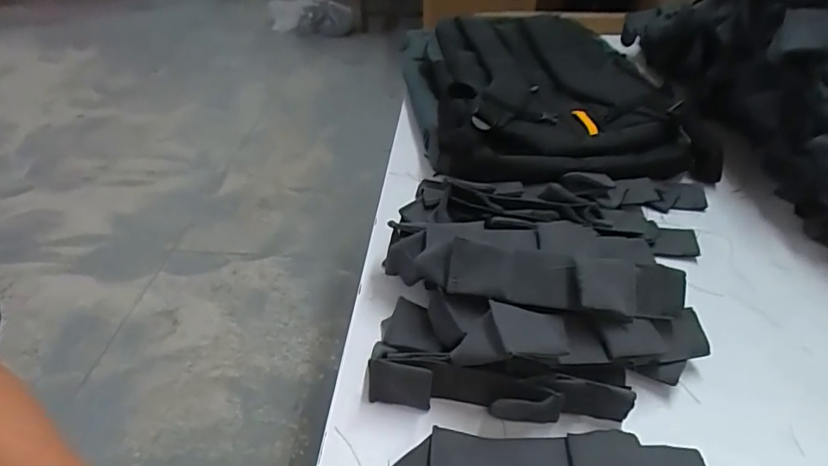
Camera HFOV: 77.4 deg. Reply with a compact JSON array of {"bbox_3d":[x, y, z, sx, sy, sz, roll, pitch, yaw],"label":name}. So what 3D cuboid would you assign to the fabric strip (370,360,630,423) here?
[{"bbox_3d":[0.061,0.124,0.387,0.193,0.045,0.023,5,40,5],"label":"fabric strip"}]

